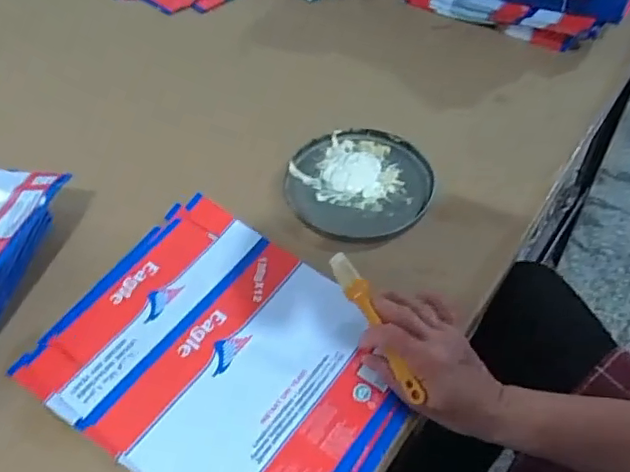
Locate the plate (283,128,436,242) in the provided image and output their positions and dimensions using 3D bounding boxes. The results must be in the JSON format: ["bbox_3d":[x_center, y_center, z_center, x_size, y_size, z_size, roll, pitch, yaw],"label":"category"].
[{"bbox_3d":[0.051,-0.064,0.663,0.163,0.016,0.170,0,50,0],"label":"plate"}]

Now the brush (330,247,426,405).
[{"bbox_3d":[0.050,0.075,0.483,0.018,0.026,0.136,-21,70,-17],"label":"brush"}]

